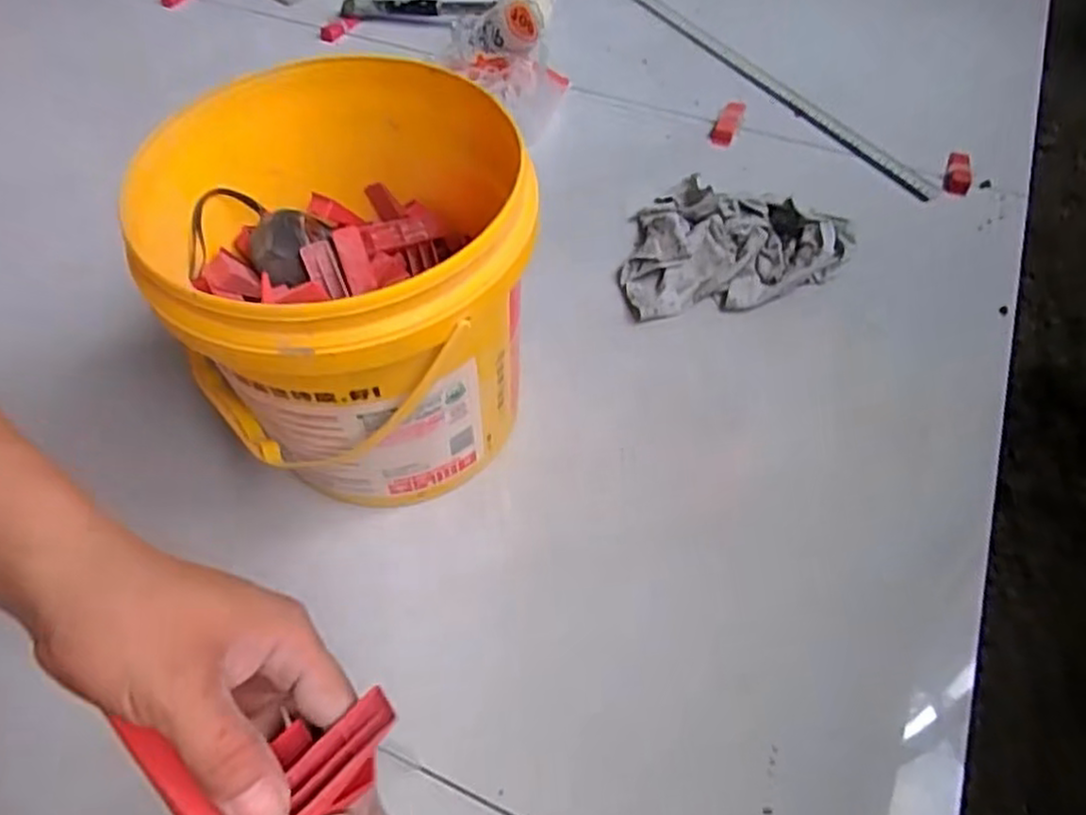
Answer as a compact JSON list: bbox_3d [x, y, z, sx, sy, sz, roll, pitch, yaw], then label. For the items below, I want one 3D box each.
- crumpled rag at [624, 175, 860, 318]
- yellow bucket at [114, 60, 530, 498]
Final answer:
[{"bbox_3d":[0.180,-0.177,0.725,0.220,0.041,0.176,-9,55,-3],"label":"crumpled rag"},{"bbox_3d":[-0.126,-0.067,0.534,0.237,0.254,0.238,-1,54,1],"label":"yellow bucket"}]

